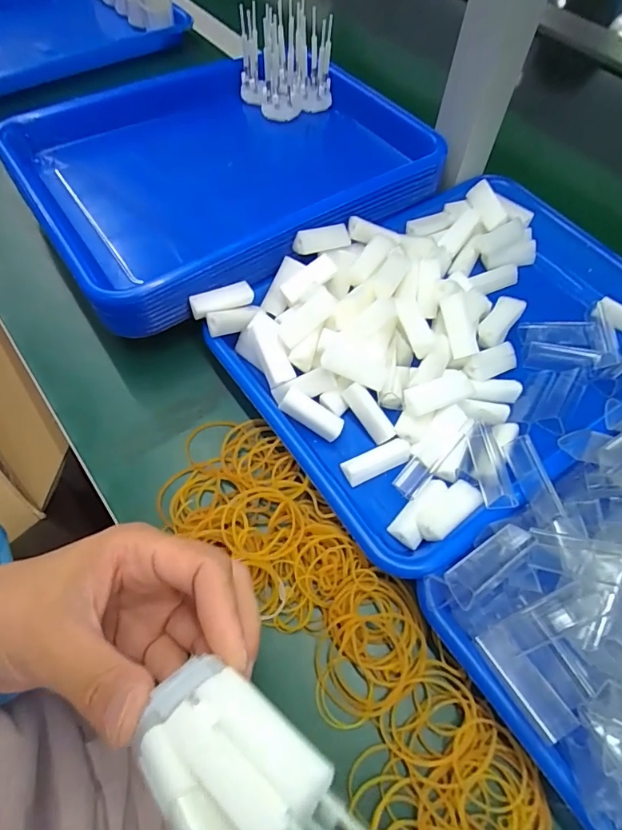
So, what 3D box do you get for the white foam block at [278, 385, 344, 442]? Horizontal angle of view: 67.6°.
[{"bbox_3d":[0.001,-0.001,0.325,0.046,0.012,0.020,33,62,-7],"label":"white foam block"}]

